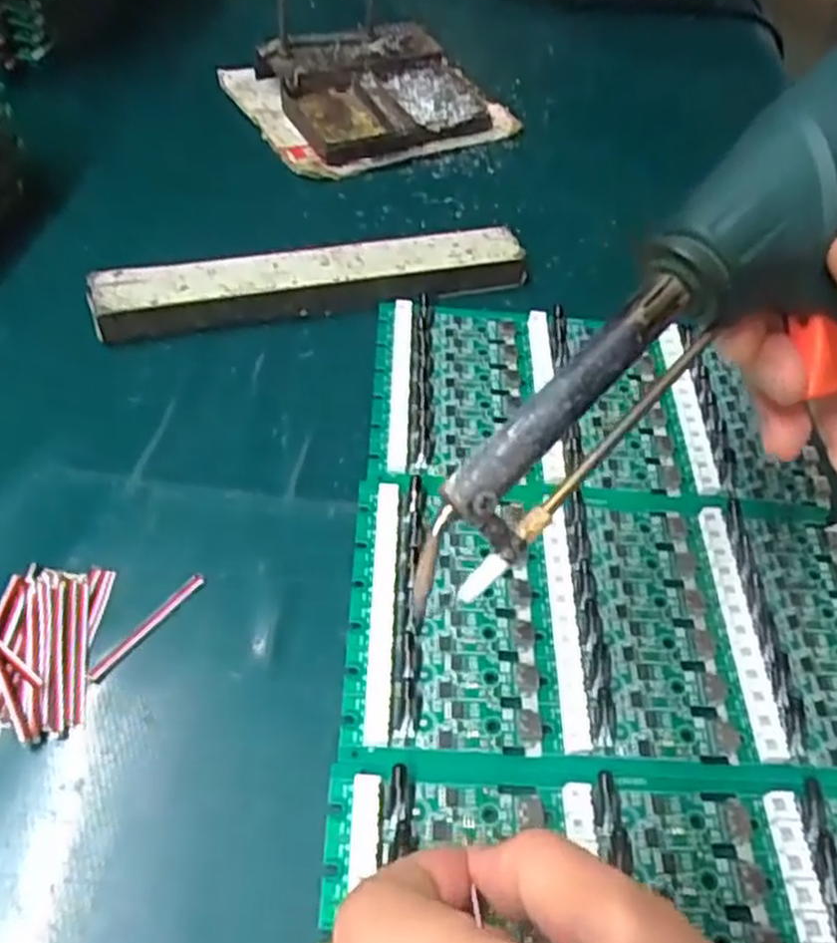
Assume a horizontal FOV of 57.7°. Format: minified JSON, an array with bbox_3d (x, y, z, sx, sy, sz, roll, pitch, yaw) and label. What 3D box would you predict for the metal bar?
[{"bbox_3d":[-0.045,-0.089,0.353,0.195,0.020,0.027,-12,55,-14],"label":"metal bar"}]

